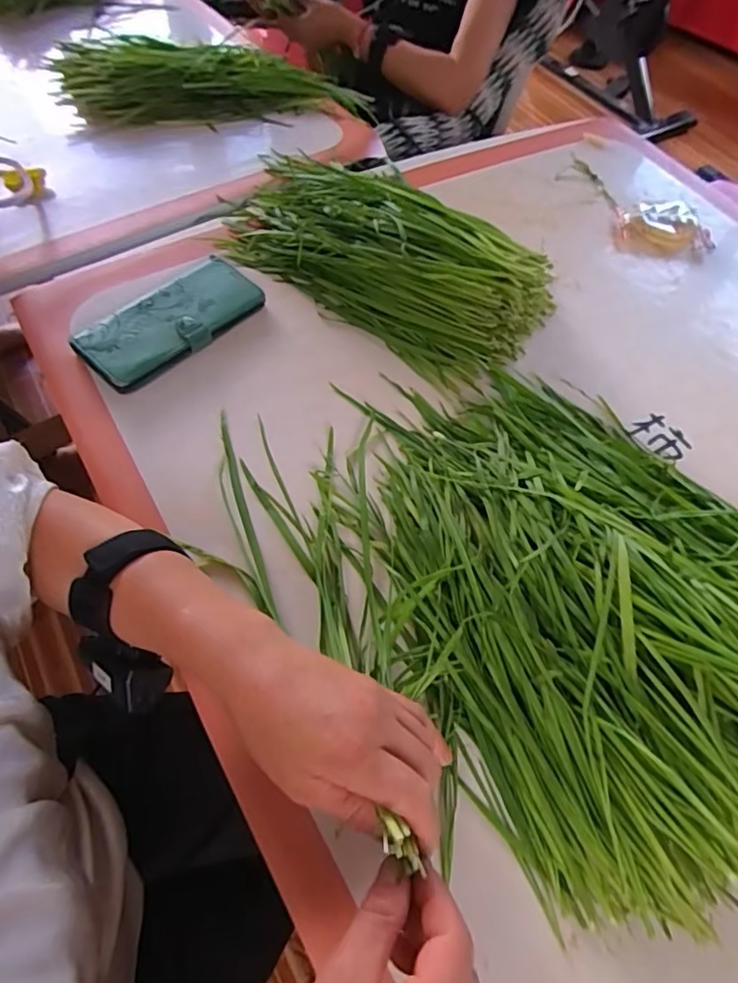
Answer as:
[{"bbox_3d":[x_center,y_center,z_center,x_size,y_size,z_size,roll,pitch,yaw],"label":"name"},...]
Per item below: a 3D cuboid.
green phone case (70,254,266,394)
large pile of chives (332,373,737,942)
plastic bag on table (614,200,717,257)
[{"bbox_3d":[-0.176,-0.152,0.502,0.078,0.020,0.161,41,65,17],"label":"green phone case"},{"bbox_3d":[0.140,0.048,0.379,0.263,0.080,0.368,-25,65,-17],"label":"large pile of chives"},{"bbox_3d":[0.338,-0.301,0.631,0.113,0.028,0.060,0,61,-5],"label":"plastic bag on table"}]

